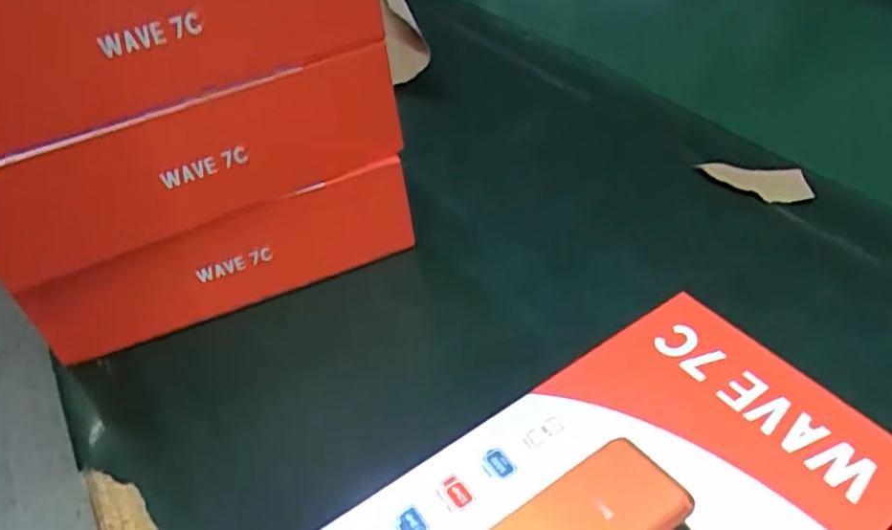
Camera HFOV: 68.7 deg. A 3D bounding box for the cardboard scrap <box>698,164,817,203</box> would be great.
[{"bbox_3d":[0.169,-0.045,0.358,0.055,0.008,0.028,13,43,17],"label":"cardboard scrap"}]

